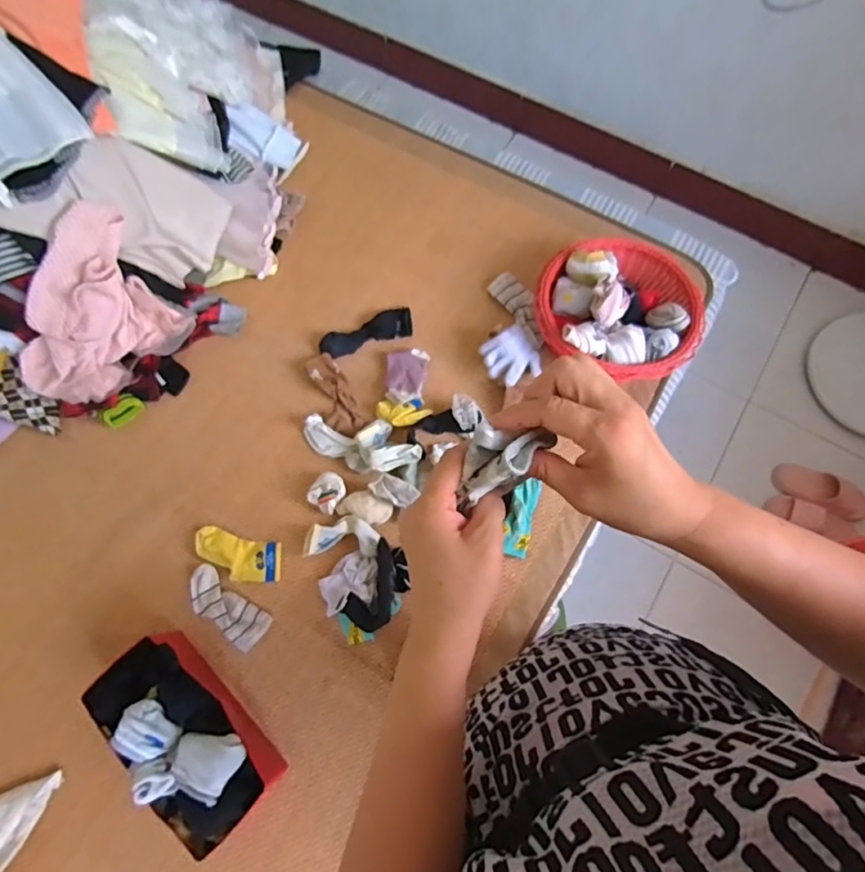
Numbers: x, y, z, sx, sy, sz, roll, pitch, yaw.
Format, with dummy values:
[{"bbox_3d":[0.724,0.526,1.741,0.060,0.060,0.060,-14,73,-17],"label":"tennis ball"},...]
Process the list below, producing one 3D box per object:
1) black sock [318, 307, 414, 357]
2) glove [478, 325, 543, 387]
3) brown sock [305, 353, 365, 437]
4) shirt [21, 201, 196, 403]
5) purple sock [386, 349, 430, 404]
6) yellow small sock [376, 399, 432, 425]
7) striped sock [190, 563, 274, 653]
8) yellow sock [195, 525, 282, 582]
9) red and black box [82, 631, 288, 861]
[{"bbox_3d":[-0.126,-0.198,0.991,0.180,0.014,0.062,-19,73,-5],"label":"black sock"},{"bbox_3d":[0.144,-0.144,0.927,0.097,0.034,0.092,-33,75,-9],"label":"glove"},{"bbox_3d":[-0.179,-0.078,0.952,0.057,0.017,0.169,-23,74,-6],"label":"brown sock"},{"bbox_3d":[-0.602,-0.206,0.917,0.189,0.186,0.307,43,78,13],"label":"shirt"},{"bbox_3d":[-0.049,-0.110,0.958,0.082,0.038,0.112,1,73,2],"label":"purple sock"},{"bbox_3d":[-0.052,-0.041,0.934,0.099,0.027,0.048,-1,73,1],"label":"yellow small sock"},{"bbox_3d":[-0.340,0.280,0.852,0.151,0.014,0.065,37,77,11],"label":"striped sock"},{"bbox_3d":[-0.330,0.205,0.885,0.153,0.026,0.072,13,73,5],"label":"yellow sock"},{"bbox_3d":[-0.361,0.434,0.753,0.149,0.115,0.281,-40,76,-11],"label":"red and black box"}]

